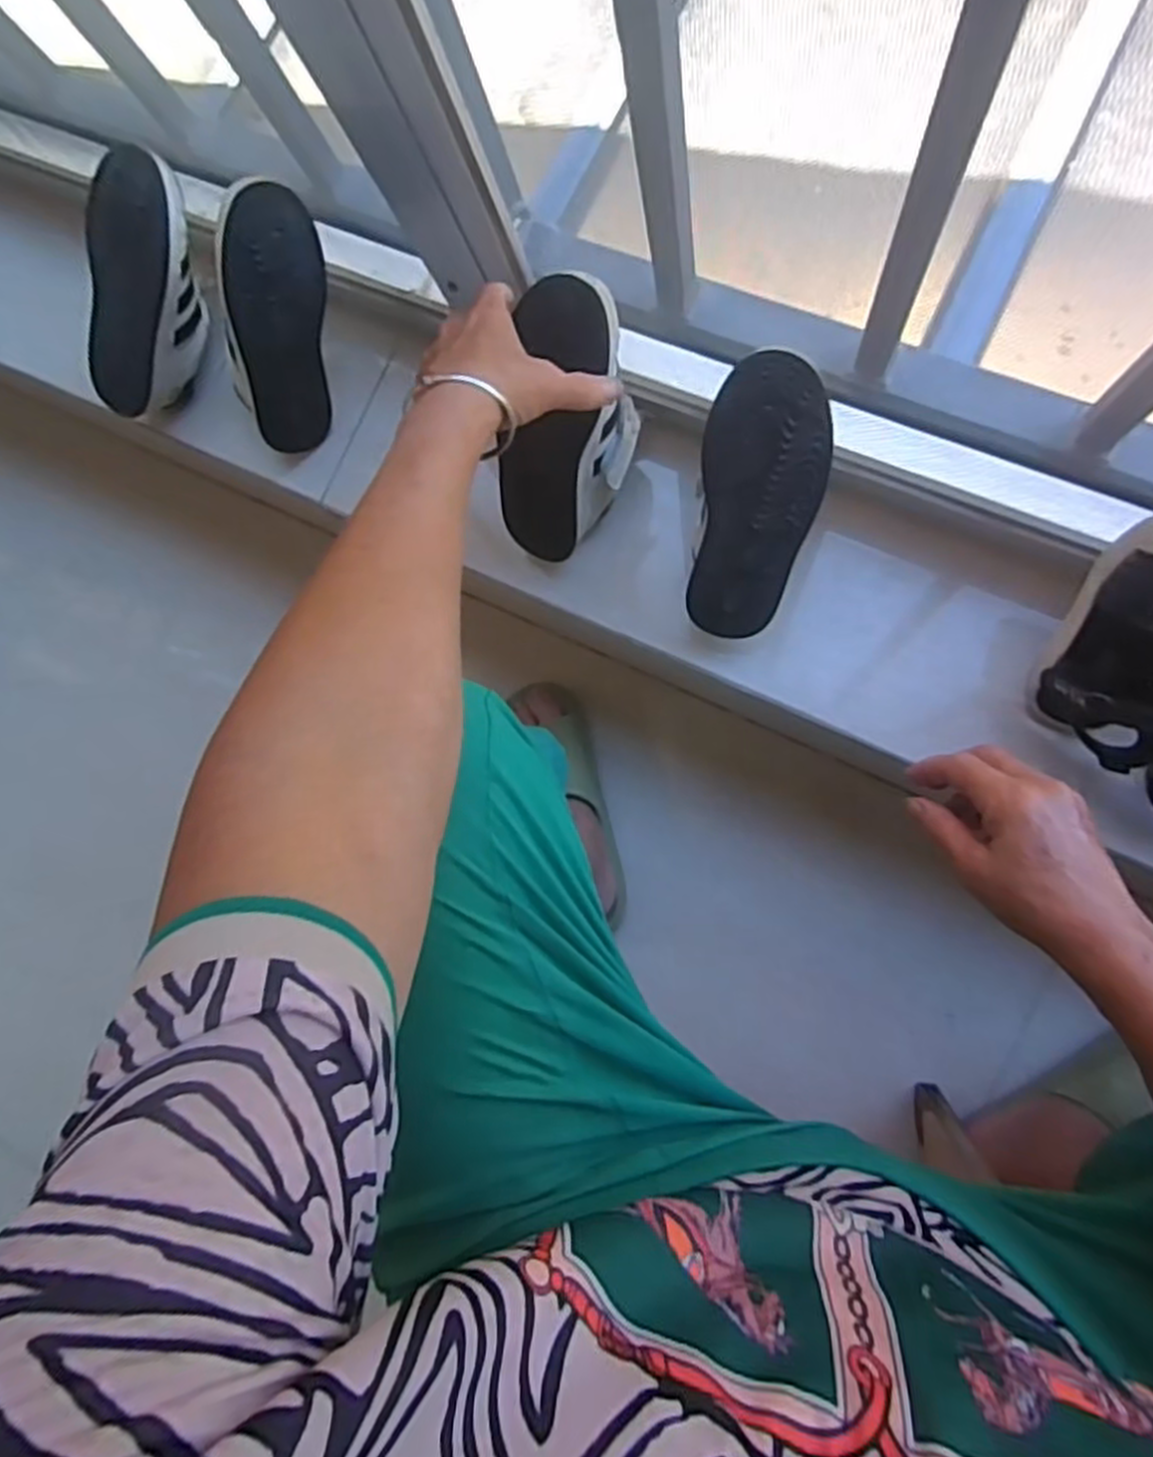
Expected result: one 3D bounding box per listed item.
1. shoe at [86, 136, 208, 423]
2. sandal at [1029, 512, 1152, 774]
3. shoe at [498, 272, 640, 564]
[{"bbox_3d":[-0.350,-0.356,0.630,0.084,0.063,0.184,23,121,8],"label":"shoe"},{"bbox_3d":[0.333,-0.052,0.452,0.074,0.170,0.076,13,46,8],"label":"sandal"},{"bbox_3d":[-0.004,-0.208,0.530,0.081,0.182,0.064,17,50,8],"label":"shoe"}]

